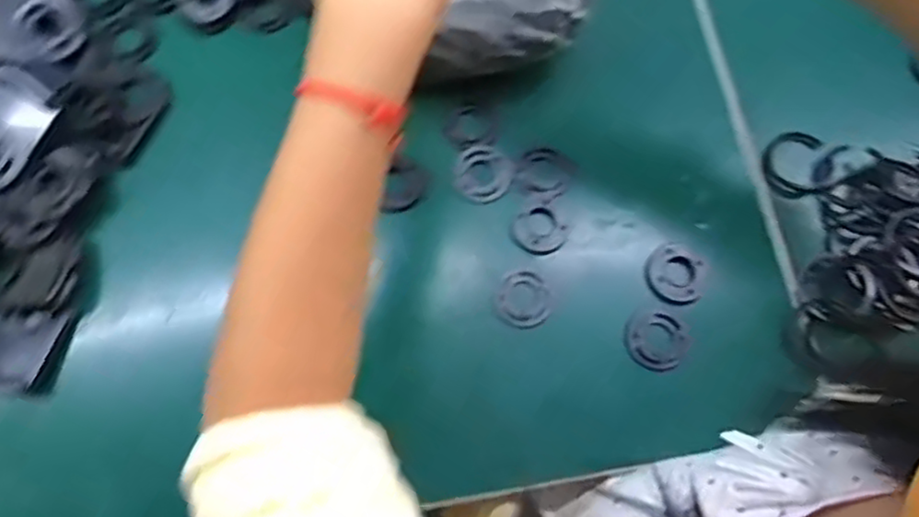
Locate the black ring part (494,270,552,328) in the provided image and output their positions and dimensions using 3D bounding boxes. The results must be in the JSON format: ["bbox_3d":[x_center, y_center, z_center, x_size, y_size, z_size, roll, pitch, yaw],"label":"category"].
[{"bbox_3d":[0.048,0.030,0.495,0.041,0.008,0.041,0,73,-2],"label":"black ring part"}]

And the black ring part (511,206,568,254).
[{"bbox_3d":[0.060,-0.020,0.504,0.038,0.009,0.035,0,73,-2],"label":"black ring part"}]

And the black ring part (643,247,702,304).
[{"bbox_3d":[0.158,0.011,0.496,0.041,0.004,0.043,0,73,-2],"label":"black ring part"}]

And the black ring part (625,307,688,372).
[{"bbox_3d":[0.141,0.058,0.483,0.045,0.004,0.043,0,73,-2],"label":"black ring part"}]

